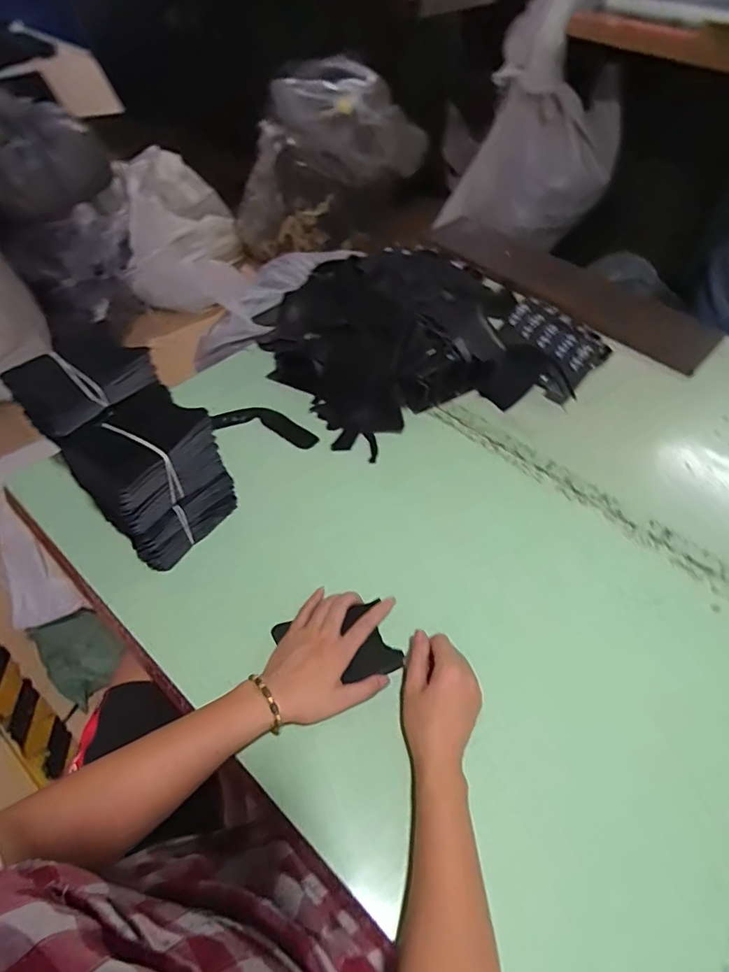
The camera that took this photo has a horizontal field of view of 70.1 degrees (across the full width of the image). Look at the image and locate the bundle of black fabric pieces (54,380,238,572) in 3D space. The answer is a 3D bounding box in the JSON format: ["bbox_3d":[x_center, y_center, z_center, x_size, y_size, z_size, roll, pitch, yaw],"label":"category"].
[{"bbox_3d":[-0.237,-0.003,0.596,0.103,0.172,0.127,31,57,20],"label":"bundle of black fabric pieces"}]

